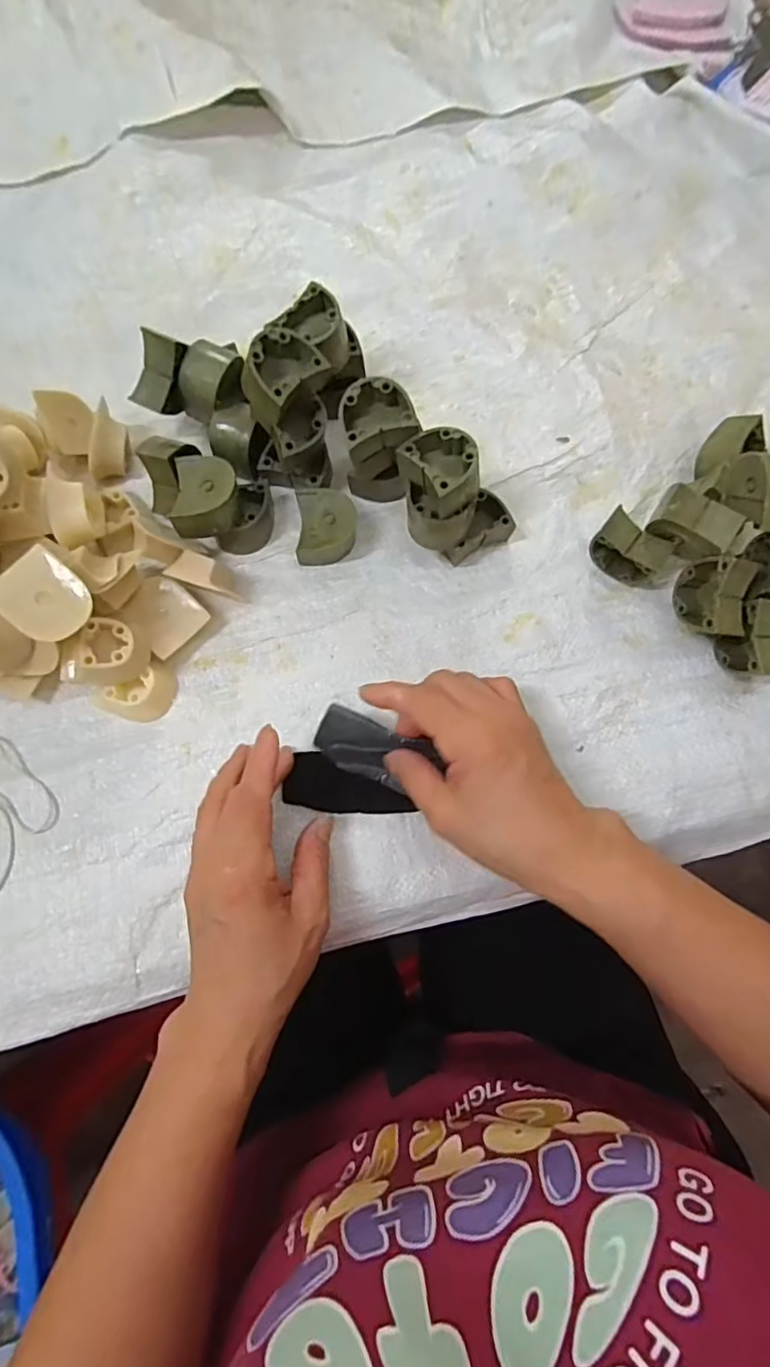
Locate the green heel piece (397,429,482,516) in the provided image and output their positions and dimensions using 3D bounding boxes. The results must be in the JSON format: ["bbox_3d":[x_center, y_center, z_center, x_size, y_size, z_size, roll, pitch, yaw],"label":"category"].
[{"bbox_3d":[0.036,-0.130,0.361,0.038,0.025,0.048,-33,77,-10],"label":"green heel piece"}]

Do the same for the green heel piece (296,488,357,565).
[{"bbox_3d":[-0.039,-0.105,0.406,0.039,0.028,0.046,3,76,0],"label":"green heel piece"}]

